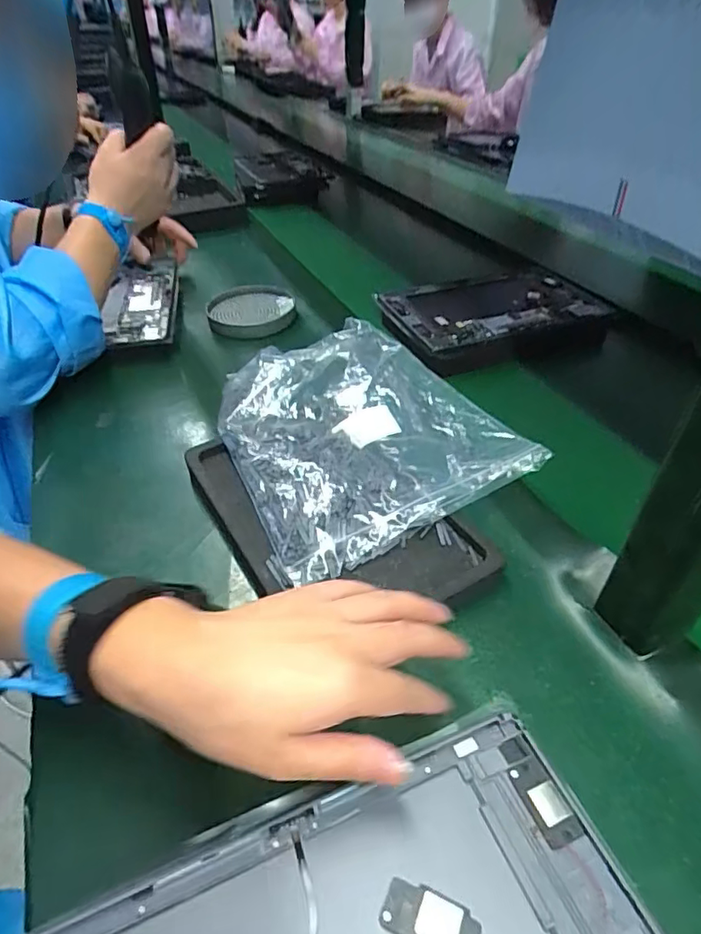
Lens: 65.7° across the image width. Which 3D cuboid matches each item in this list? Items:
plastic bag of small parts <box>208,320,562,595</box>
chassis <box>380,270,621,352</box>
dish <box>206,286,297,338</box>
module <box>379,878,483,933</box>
[{"bbox_3d":[-0.009,-0.045,0.496,0.224,0.032,0.288,-21,47,-21],"label":"plastic bag of small parts"},{"bbox_3d":[0.190,-0.205,0.709,0.274,0.026,0.163,-16,46,-17],"label":"chassis"},{"bbox_3d":[-0.129,-0.202,0.714,0.110,0.023,0.114,0,43,0],"label":"dish"},{"bbox_3d":[0.034,0.193,0.231,0.041,0.004,0.021,17,46,17],"label":"module"}]

